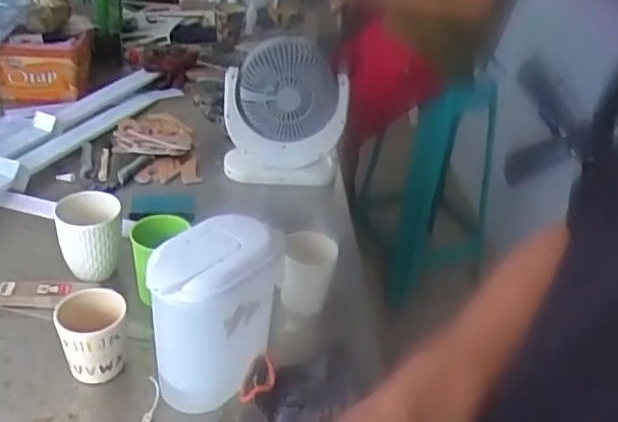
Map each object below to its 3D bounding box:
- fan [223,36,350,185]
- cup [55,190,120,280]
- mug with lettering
[{"bbox_3d":[-0.041,-0.164,1.063,0.197,0.244,0.094,5,33,-4],"label":"fan"},{"bbox_3d":[-0.290,0.041,0.843,0.081,0.107,0.073,-12,34,-22],"label":"cup"},{"bbox_3d":[-0.240,0.145,0.709,0.073,0.091,0.071,-9,33,-18],"label":"mug with lettering"}]

